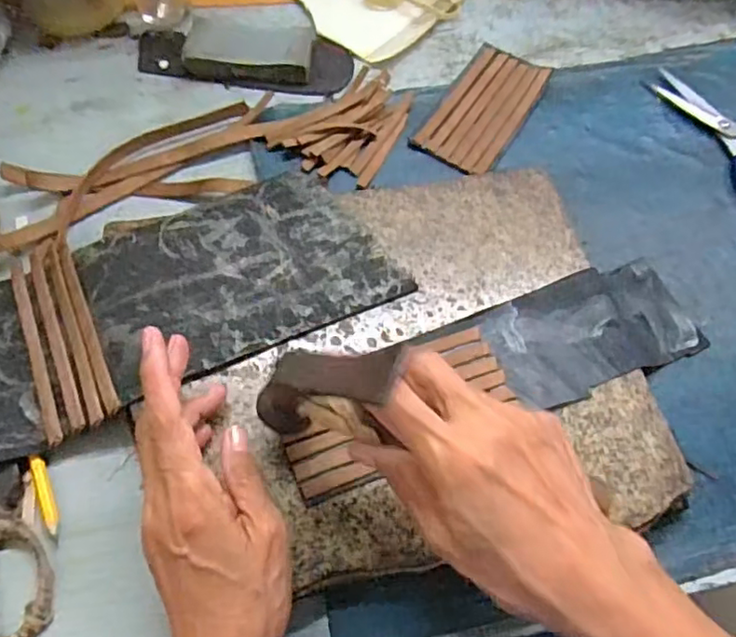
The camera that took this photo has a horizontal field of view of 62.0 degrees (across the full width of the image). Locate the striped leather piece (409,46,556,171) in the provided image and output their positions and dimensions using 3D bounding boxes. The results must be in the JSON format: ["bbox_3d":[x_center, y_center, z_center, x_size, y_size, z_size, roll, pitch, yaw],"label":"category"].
[{"bbox_3d":[0.100,-0.182,0.531,0.071,0.007,0.140,30,66,12],"label":"striped leather piece"}]

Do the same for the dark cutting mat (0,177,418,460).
[{"bbox_3d":[-0.144,-0.013,0.393,0.327,0.069,0.126,-20,66,-12],"label":"dark cutting mat"}]

